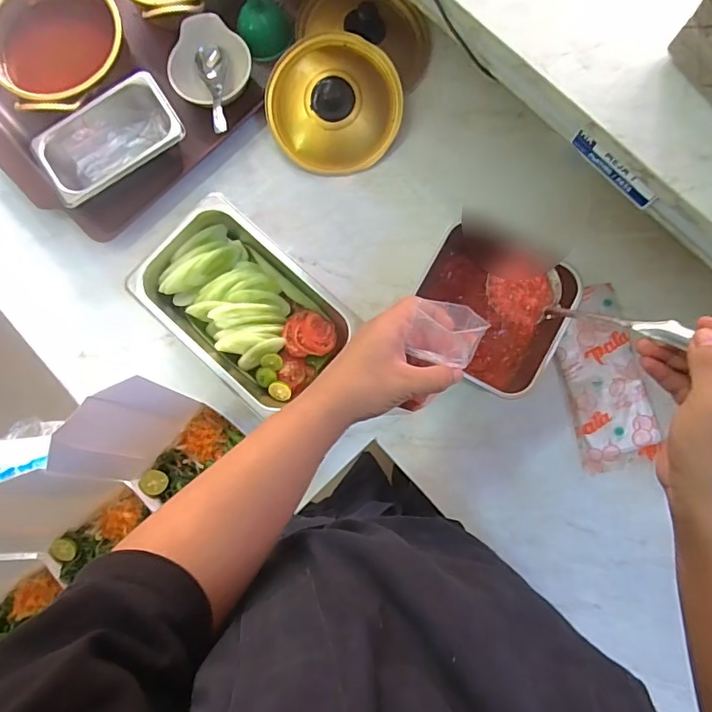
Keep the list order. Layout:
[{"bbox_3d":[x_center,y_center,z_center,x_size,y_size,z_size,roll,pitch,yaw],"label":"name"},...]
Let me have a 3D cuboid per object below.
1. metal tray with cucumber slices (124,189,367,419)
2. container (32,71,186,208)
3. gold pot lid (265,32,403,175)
[{"bbox_3d":[-0.134,-0.058,0.604,0.250,0.056,0.158,41,83,7],"label":"metal tray with cucumber slices"},{"bbox_3d":[-0.310,-0.269,0.641,0.170,0.071,0.106,-35,81,-5],"label":"container"},{"bbox_3d":[-0.030,-0.328,0.642,0.177,0.054,0.177,1,103,4],"label":"gold pot lid"}]

